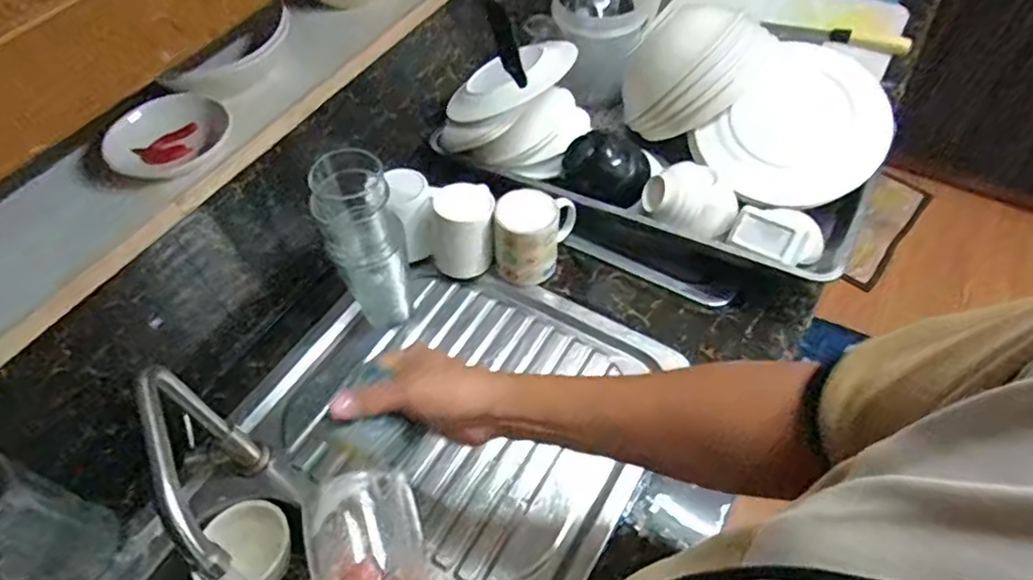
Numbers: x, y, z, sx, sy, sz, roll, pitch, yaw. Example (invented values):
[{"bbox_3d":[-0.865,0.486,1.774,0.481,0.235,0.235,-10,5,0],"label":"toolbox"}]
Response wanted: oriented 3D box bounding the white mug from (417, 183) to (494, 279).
[{"bbox_3d":[-0.074,-0.071,0.819,0.089,0.108,0.086,-1,54,1],"label":"white mug"}]

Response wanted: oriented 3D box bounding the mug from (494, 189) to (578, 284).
[{"bbox_3d":[0.023,-0.072,0.807,0.083,0.113,0.095,15,56,13],"label":"mug"}]

